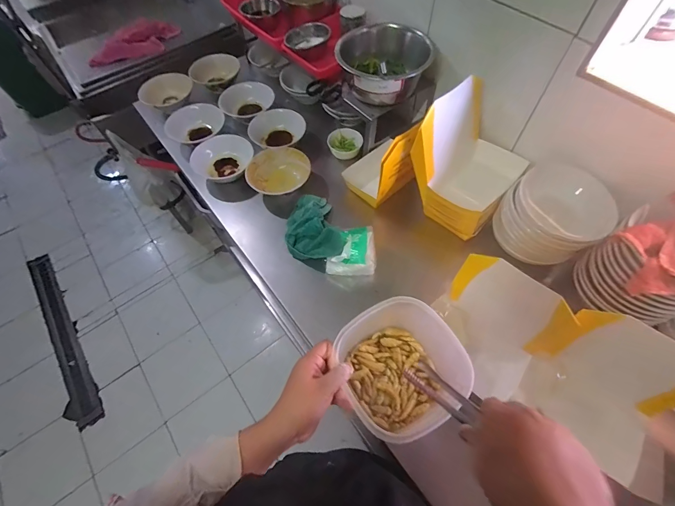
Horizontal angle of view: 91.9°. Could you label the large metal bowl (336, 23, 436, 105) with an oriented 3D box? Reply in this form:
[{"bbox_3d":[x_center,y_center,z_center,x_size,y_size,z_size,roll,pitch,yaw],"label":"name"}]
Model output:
[{"bbox_3d":[0.107,-0.418,0.737,0.171,0.119,0.164,-1,60,2],"label":"large metal bowl"}]

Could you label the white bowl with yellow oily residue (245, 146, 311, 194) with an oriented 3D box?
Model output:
[{"bbox_3d":[-0.137,-0.203,0.821,0.144,0.063,0.137,-1,60,2],"label":"white bowl with yellow oily residue"}]

